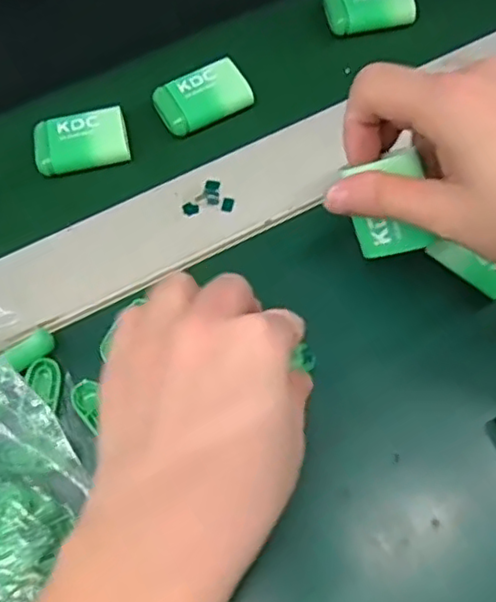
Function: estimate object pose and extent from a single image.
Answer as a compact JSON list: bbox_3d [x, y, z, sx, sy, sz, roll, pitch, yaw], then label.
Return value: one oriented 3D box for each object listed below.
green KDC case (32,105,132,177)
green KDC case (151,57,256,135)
[{"bbox_3d":[-0.093,-0.090,0.352,0.050,0.012,0.034,-11,64,-4],"label":"green KDC case"},{"bbox_3d":[-0.026,-0.117,0.362,0.050,0.013,0.032,-28,67,-12],"label":"green KDC case"}]

